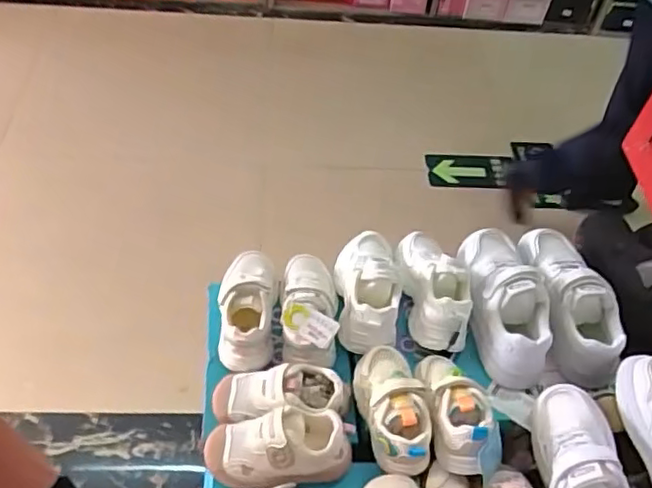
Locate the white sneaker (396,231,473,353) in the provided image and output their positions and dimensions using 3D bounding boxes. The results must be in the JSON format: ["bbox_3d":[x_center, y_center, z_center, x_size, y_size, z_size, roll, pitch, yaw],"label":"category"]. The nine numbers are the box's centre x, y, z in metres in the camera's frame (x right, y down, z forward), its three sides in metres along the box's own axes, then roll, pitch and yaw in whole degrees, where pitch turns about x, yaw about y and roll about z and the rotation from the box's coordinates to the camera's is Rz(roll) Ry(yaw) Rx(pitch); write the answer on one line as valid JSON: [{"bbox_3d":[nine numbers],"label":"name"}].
[{"bbox_3d":[0.139,0.060,0.847,0.083,0.110,0.192,-12,54,-15],"label":"white sneaker"}]

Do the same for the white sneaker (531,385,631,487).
[{"bbox_3d":[0.284,0.243,0.654,0.080,0.068,0.209,0,52,-6],"label":"white sneaker"}]

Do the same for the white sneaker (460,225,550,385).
[{"bbox_3d":[0.243,0.066,0.829,0.090,0.094,0.228,5,52,-2],"label":"white sneaker"}]

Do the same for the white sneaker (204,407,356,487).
[{"bbox_3d":[-0.055,0.233,0.704,0.166,0.058,0.078,1,52,-5],"label":"white sneaker"}]

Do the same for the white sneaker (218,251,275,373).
[{"bbox_3d":[-0.108,0.083,0.828,0.071,0.056,0.163,1,52,-5],"label":"white sneaker"}]

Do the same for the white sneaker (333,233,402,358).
[{"bbox_3d":[0.056,0.055,0.835,0.080,0.070,0.186,3,52,-3],"label":"white sneaker"}]

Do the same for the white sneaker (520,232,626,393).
[{"bbox_3d":[0.327,0.070,0.841,0.090,0.101,0.230,-8,53,-11],"label":"white sneaker"}]

